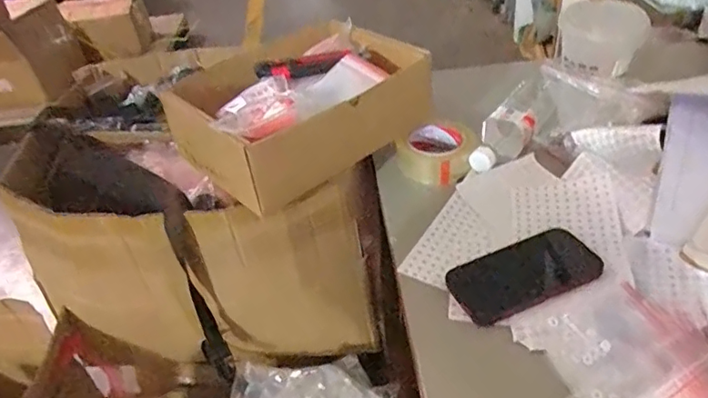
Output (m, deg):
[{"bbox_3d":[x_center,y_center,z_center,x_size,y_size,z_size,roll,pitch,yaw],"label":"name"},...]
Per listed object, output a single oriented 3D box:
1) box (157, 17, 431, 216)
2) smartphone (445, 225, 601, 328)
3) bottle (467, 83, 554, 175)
[{"bbox_3d":[-0.060,-0.119,0.758,0.293,0.120,0.187,-29,44,-26],"label":"box"},{"bbox_3d":[0.191,0.082,0.616,0.162,0.014,0.083,-19,40,-15],"label":"smartphone"},{"bbox_3d":[0.238,-0.114,0.826,0.061,0.061,0.241,18,44,27],"label":"bottle"}]

